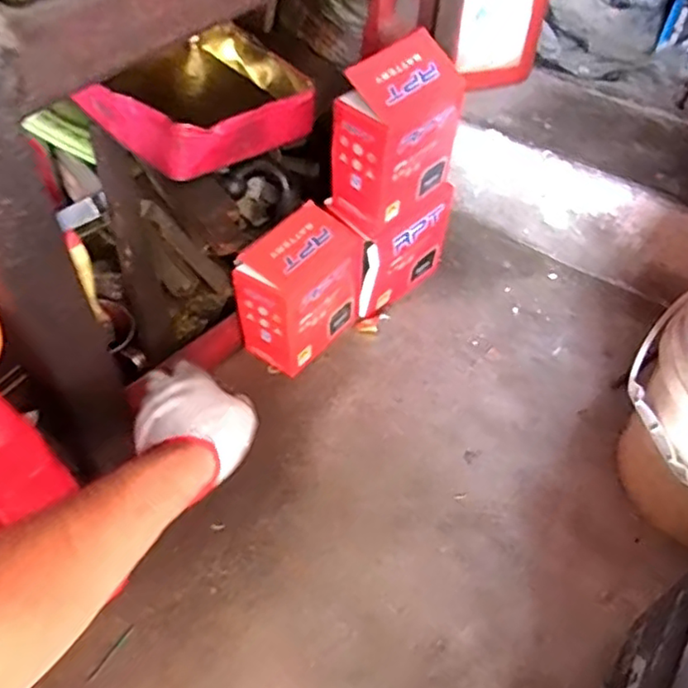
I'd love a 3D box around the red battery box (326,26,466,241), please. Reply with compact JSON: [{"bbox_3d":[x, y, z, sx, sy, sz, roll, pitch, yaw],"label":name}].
[{"bbox_3d":[0.057,-0.226,0.700,0.080,0.175,0.126,35,56,25],"label":"red battery box"}]

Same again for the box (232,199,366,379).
[{"bbox_3d":[-0.051,-0.057,0.744,0.086,0.152,0.133,30,55,22],"label":"box"}]

